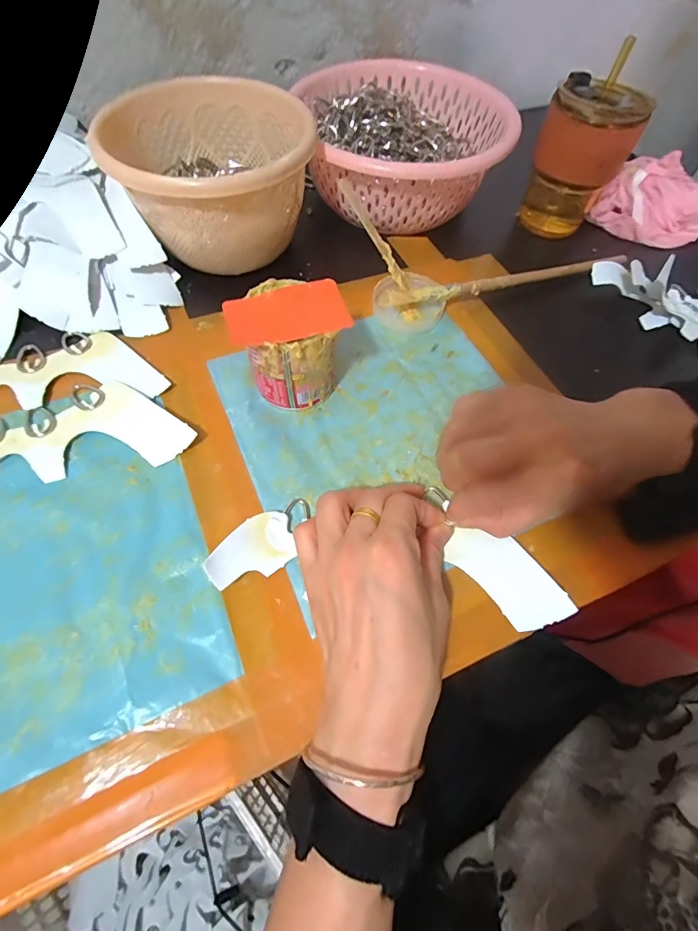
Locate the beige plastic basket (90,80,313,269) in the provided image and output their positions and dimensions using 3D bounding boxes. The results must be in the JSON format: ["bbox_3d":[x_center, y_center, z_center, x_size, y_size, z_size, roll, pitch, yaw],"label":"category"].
[{"bbox_3d":[-0.120,-0.260,0.371,0.166,0.090,0.159,-7,63,-7],"label":"beige plastic basket"}]

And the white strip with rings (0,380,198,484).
[{"bbox_3d":[-0.230,-0.020,0.294,0.218,0.009,0.077,-13,65,-9],"label":"white strip with rings"}]

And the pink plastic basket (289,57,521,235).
[{"bbox_3d":[0.061,-0.341,0.437,0.206,0.073,0.216,-9,64,-7],"label":"pink plastic basket"}]

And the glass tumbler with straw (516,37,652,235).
[{"bbox_3d":[0.226,-0.305,0.406,0.084,0.136,0.072,27,64,11],"label":"glass tumbler with straw"}]

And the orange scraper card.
[{"bbox_3d":[-0.041,-0.102,0.270,0.080,0.004,0.049,-16,63,-12],"label":"orange scraper card"}]

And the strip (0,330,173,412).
[{"bbox_3d":[-0.264,-0.074,0.327,0.222,0.008,0.077,-9,64,-7],"label":"strip"}]

